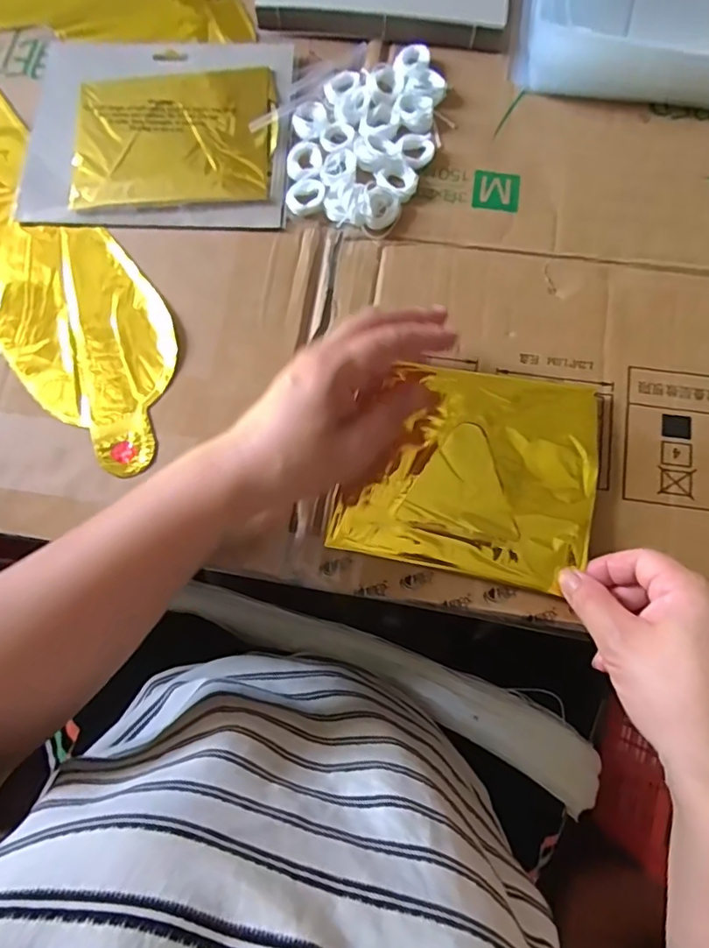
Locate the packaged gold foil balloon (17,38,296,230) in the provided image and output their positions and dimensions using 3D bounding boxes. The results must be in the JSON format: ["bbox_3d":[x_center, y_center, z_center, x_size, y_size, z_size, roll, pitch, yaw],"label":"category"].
[{"bbox_3d":[-0.146,-0.262,0.410,0.193,0.010,0.172,1,75,2],"label":"packaged gold foil balloon"}]

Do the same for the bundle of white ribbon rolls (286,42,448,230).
[{"bbox_3d":[0.007,-0.254,0.396,0.100,0.019,0.163,10,76,4],"label":"bundle of white ribbon rolls"}]

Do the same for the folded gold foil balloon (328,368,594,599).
[{"bbox_3d":[0.072,-0.002,0.341,0.149,0.016,0.126,12,76,5],"label":"folded gold foil balloon"}]

